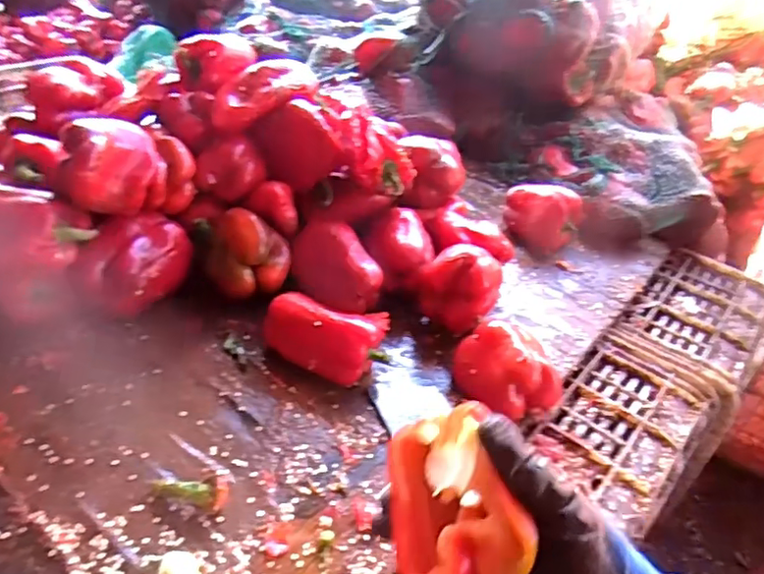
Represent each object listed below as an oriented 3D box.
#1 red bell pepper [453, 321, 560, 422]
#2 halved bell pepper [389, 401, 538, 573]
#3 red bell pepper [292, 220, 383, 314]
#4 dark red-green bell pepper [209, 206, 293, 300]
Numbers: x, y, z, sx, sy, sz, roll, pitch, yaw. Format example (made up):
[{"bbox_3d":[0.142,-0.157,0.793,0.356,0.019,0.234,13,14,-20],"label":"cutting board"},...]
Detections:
[{"bbox_3d":[0.130,0.088,0.630,0.086,0.063,0.093,-18,44,-28],"label":"red bell pepper"},{"bbox_3d":[0.047,0.121,0.343,0.048,0.073,0.094,25,45,-50],"label":"halved bell pepper"},{"bbox_3d":[-0.054,-0.024,0.697,0.113,0.064,0.070,33,45,30],"label":"red bell pepper"},{"bbox_3d":[-0.155,-0.034,0.696,0.094,0.087,0.078,-4,39,-13],"label":"dark red-green bell pepper"}]

